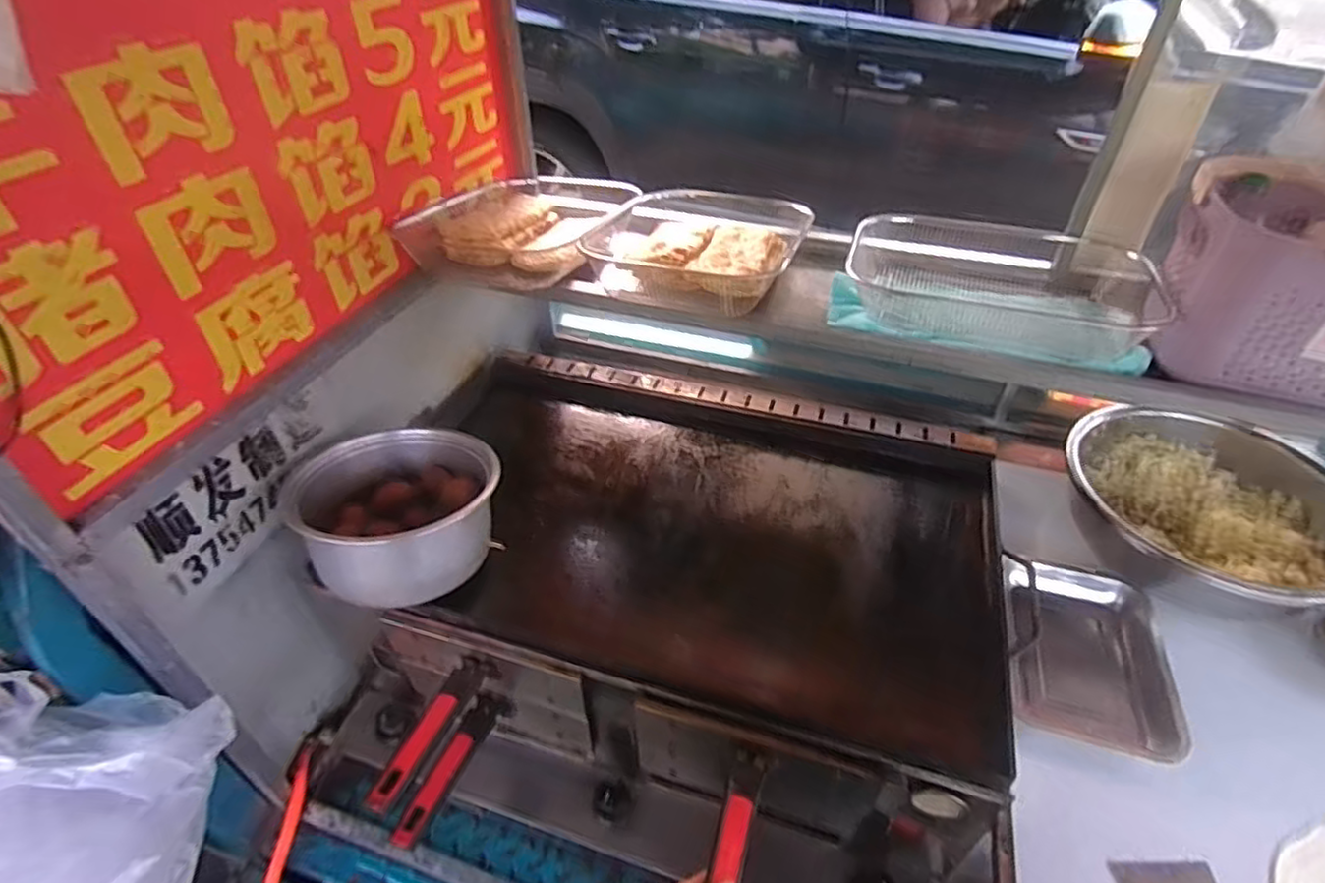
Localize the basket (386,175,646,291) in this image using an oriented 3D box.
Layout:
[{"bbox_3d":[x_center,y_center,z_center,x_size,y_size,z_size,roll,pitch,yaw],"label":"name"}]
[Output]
[{"bbox_3d":[-0.202,-0.334,1.027,0.258,0.072,0.283,13,43,11],"label":"basket"}]

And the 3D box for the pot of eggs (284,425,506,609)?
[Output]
[{"bbox_3d":[-0.332,0.086,0.843,0.244,0.107,0.218,-31,52,-32],"label":"pot of eggs"}]

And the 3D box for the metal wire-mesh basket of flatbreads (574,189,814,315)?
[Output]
[{"bbox_3d":[0.042,-0.288,0.972,0.308,0.082,0.307,12,43,11],"label":"metal wire-mesh basket of flatbreads"}]

